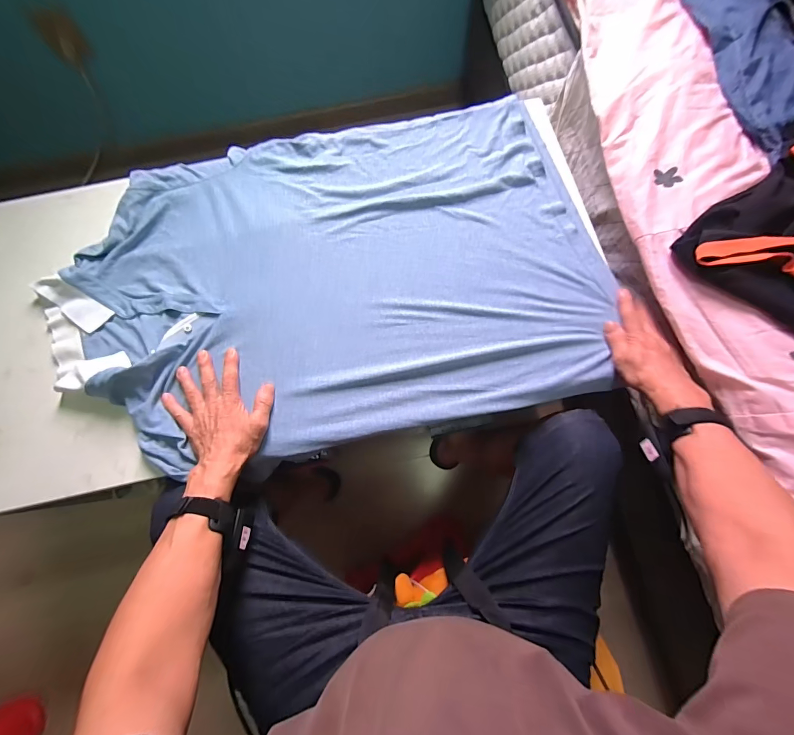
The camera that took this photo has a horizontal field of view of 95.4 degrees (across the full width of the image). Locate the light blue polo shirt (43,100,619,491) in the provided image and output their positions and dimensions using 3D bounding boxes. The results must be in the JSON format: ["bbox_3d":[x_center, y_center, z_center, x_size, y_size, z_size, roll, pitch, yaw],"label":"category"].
[{"bbox_3d":[-0.100,-0.140,0.545,0.779,0.023,0.502,-12,77,-2],"label":"light blue polo shirt"}]

